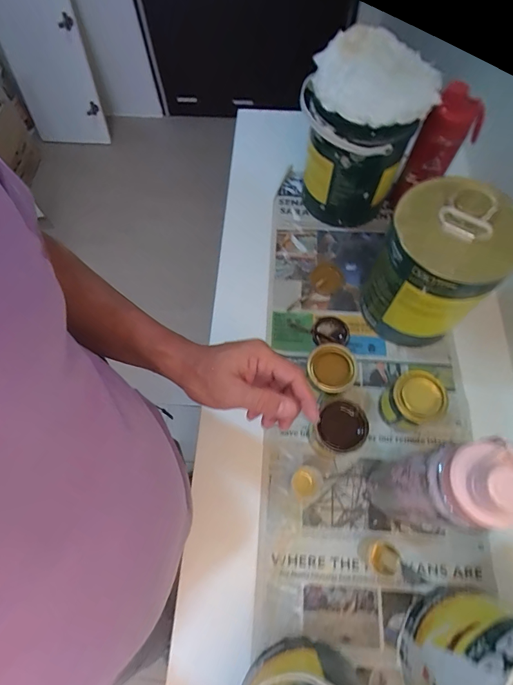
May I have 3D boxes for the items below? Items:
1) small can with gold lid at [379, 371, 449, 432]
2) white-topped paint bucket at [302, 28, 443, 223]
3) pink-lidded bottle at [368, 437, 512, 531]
[{"bbox_3d":[0.226,0.087,0.537,0.071,0.085,0.068,0,68,0],"label":"small can with gold lid"},{"bbox_3d":[0.162,-0.344,0.627,0.177,0.258,0.211,13,69,5],"label":"white-topped paint bucket"},{"bbox_3d":[0.191,0.157,0.404,0.070,0.274,0.066,0,68,0],"label":"pink-lidded bottle"}]

